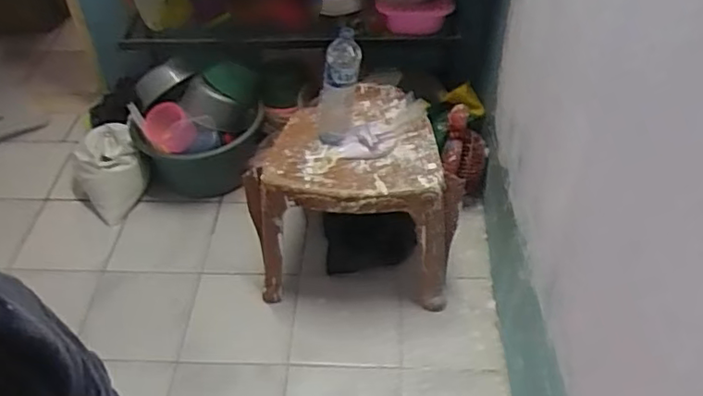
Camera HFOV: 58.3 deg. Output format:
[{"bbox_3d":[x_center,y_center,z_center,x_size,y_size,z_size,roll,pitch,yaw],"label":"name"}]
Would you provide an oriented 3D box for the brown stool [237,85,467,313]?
[{"bbox_3d":[0.018,-0.012,1.973,0.568,0.513,0.528,1,45,4],"label":"brown stool"}]

